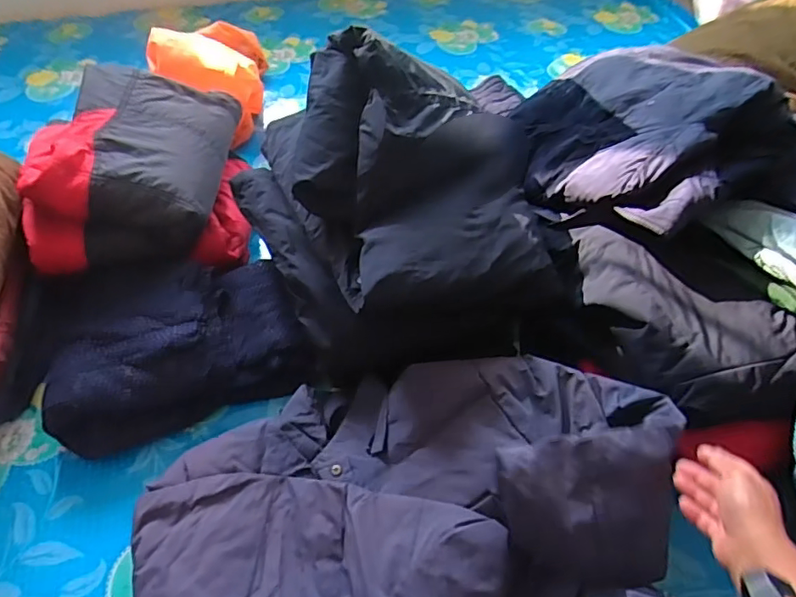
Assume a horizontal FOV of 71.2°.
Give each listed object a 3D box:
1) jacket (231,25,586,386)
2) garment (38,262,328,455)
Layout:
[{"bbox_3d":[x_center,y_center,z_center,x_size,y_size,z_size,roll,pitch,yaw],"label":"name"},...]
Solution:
[{"bbox_3d":[0.006,-0.116,0.818,0.428,0.327,0.386,-12,53,-11],"label":"jacket"},{"bbox_3d":[-0.309,0.059,0.810,0.360,0.109,0.249,-14,53,-13],"label":"garment"}]

